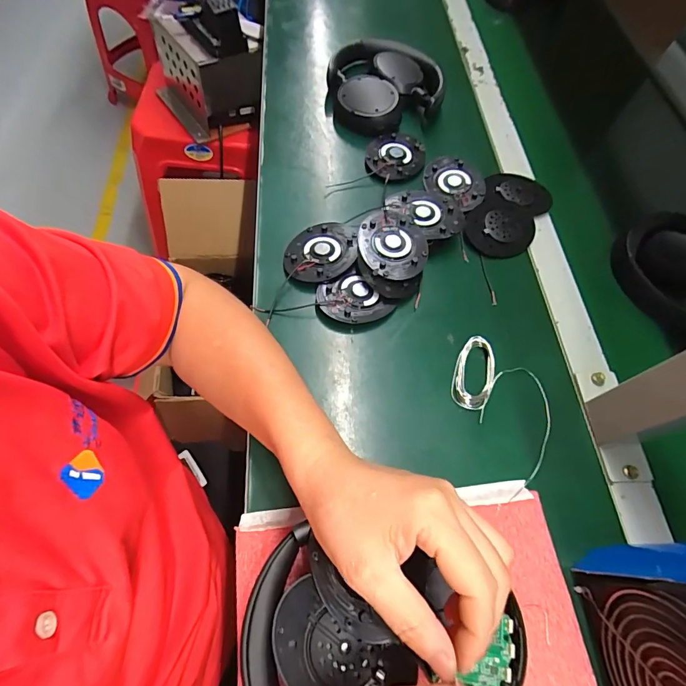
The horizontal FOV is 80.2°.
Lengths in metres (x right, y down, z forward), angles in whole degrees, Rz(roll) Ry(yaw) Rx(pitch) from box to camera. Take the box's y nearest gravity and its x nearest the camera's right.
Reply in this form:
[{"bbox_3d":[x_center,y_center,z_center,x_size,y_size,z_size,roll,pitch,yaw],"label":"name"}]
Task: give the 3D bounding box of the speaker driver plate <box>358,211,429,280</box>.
[{"bbox_3d":[0.050,-0.100,0.411,0.067,0.012,0.080,6,62,-5],"label":"speaker driver plate"}]

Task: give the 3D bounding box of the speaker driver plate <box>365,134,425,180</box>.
[{"bbox_3d":[0.063,-0.225,0.486,0.070,0.005,0.072,3,62,-6],"label":"speaker driver plate"}]

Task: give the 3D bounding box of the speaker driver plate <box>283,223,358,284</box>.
[{"bbox_3d":[-0.022,-0.092,0.413,0.069,0.016,0.078,9,62,-3],"label":"speaker driver plate"}]

